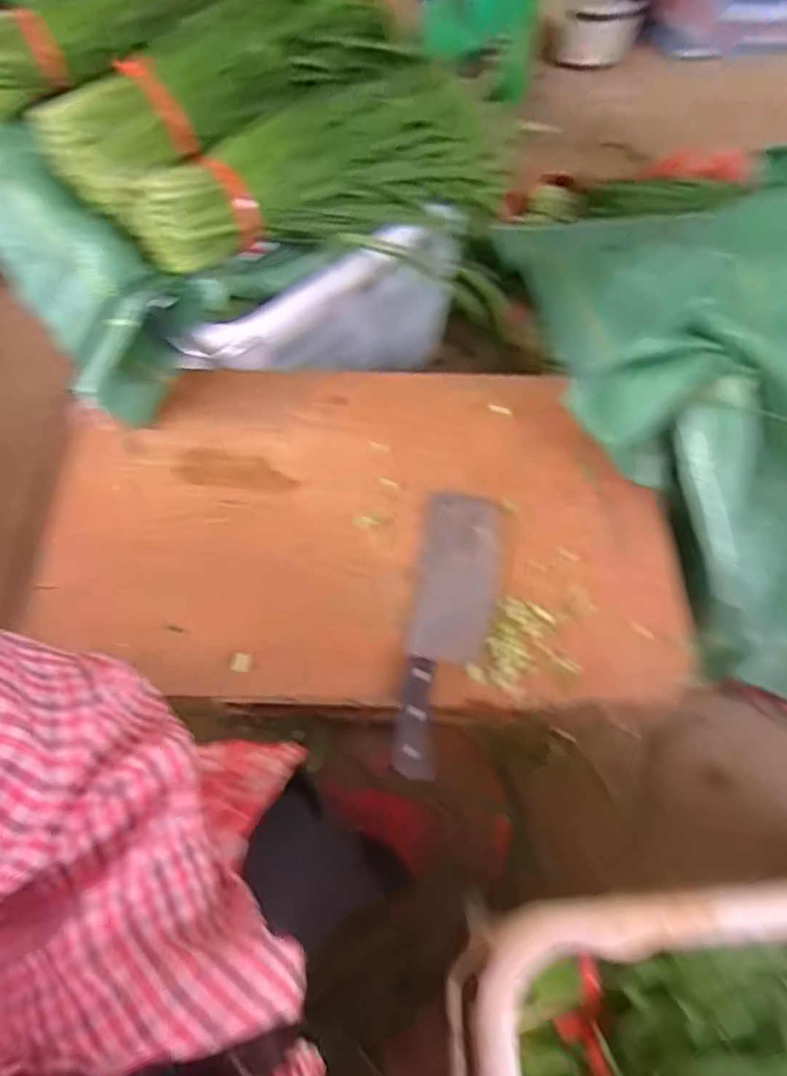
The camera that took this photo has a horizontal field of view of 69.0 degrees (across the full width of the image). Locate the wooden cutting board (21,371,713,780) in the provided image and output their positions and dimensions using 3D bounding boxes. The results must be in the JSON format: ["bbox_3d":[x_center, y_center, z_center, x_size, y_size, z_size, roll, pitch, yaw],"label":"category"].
[{"bbox_3d":[-0.029,-0.014,0.582,0.605,0.029,0.368,-2,64,-4],"label":"wooden cutting board"}]

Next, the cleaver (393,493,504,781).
[{"bbox_3d":[0.054,0.078,0.529,0.077,0.013,0.268,10,64,2],"label":"cleaver"}]

